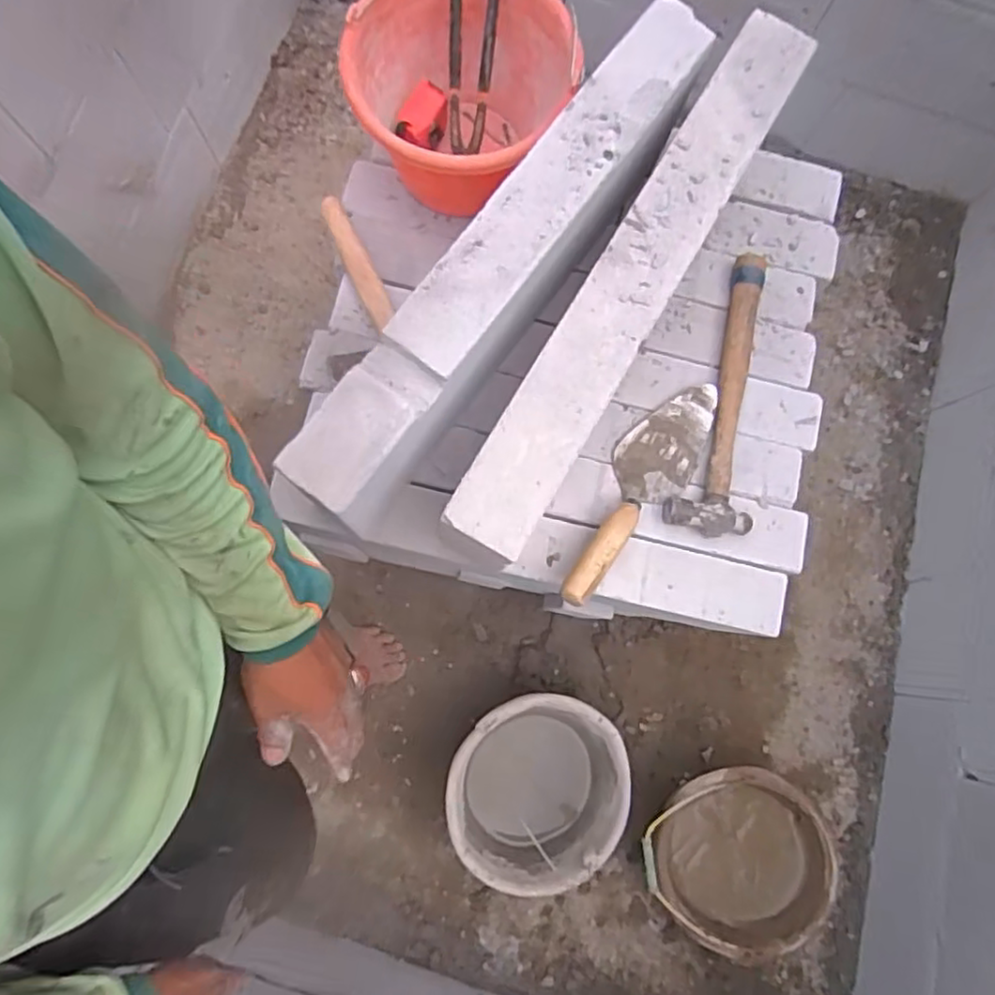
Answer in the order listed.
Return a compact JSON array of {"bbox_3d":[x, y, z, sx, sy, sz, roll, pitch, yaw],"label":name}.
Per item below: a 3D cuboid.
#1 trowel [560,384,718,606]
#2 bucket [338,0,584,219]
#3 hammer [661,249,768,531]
[{"bbox_3d":[0.158,-0.008,0.746,0.092,0.055,0.305,33,66,6],"label":"trowel"},{"bbox_3d":[-0.038,-0.431,0.736,0.219,0.172,0.226,0,79,0],"label":"bucket"},{"bbox_3d":[0.285,-0.124,0.784,0.093,0.029,0.346,17,79,3],"label":"hammer"}]

